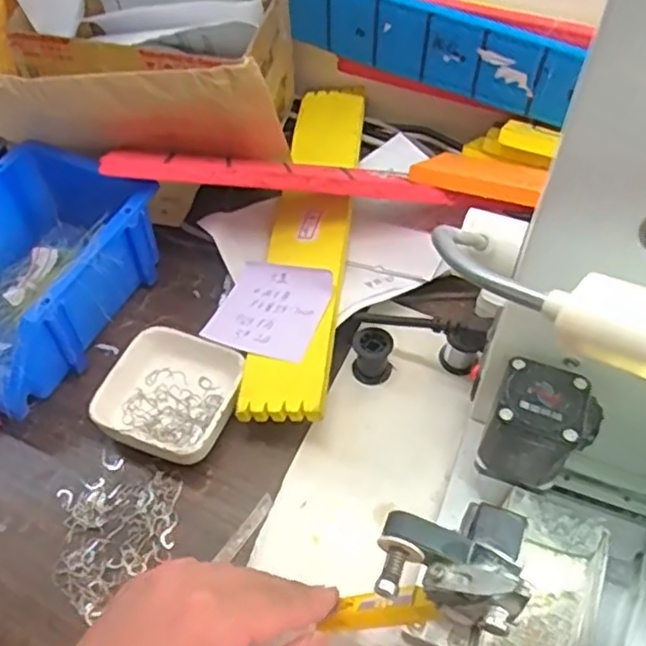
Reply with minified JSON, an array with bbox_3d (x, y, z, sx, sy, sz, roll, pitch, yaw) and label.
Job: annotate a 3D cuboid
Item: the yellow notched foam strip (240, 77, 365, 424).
[{"bbox_3d":[-0.008,-0.078,0.519,0.059,0.012,0.342,-1,52,11],"label":"yellow notched foam strip"}]

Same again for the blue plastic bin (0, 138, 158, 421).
[{"bbox_3d":[-0.209,-0.031,0.482,0.123,0.083,0.183,24,58,19],"label":"blue plastic bin"}]

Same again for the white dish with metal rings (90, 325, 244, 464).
[{"bbox_3d":[-0.098,0.049,0.446,0.086,0.032,0.088,15,56,13],"label":"white dish with metal rings"}]

